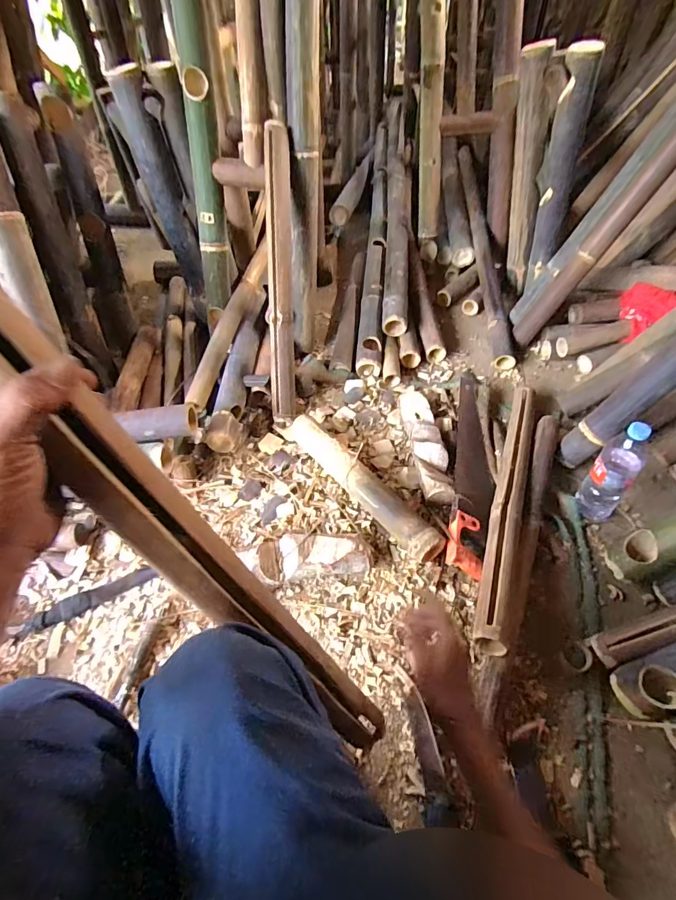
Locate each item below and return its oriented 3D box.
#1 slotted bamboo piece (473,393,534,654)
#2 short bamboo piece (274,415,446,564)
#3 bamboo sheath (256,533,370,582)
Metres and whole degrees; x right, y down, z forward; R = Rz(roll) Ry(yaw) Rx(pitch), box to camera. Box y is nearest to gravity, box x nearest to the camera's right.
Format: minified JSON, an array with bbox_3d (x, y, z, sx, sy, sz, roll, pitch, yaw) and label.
[{"bbox_3d":[0.342,0.082,0.859,0.059,0.059,0.632,15,51,14],"label":"slotted bamboo piece"},{"bbox_3d":[0.033,0.056,0.904,0.069,0.066,0.452,-32,56,-23],"label":"short bamboo piece"},{"bbox_3d":[-0.041,0.195,0.807,0.194,0.055,0.086,-4,49,-2],"label":"bamboo sheath"}]

